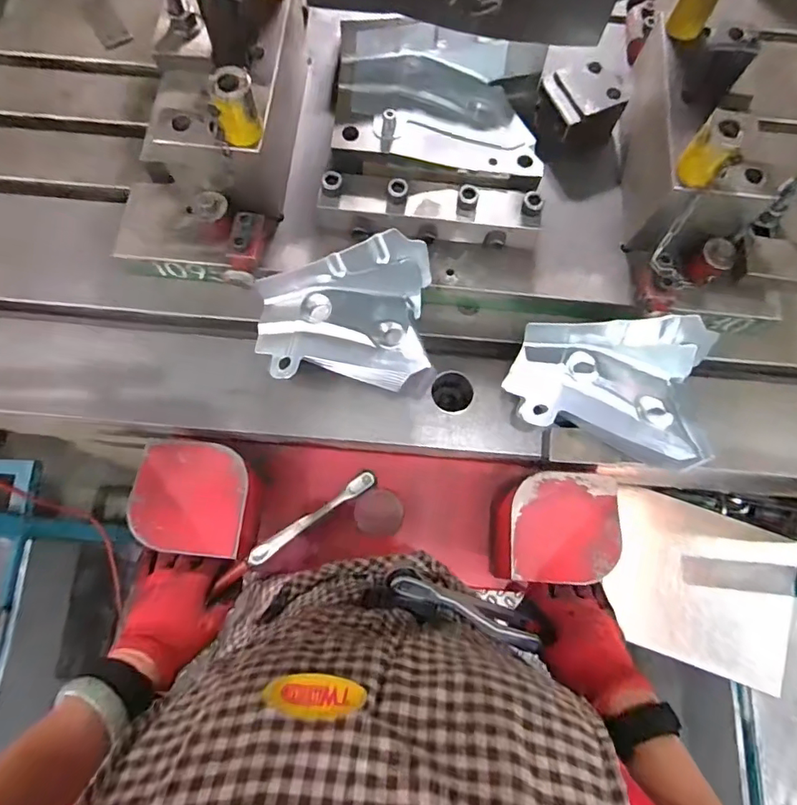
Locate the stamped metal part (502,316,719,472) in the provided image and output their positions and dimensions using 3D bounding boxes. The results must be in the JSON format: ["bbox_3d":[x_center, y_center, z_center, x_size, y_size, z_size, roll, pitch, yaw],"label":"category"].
[{"bbox_3d":[0.235,-0.020,0.549,0.208,0.066,0.150,11,74,1],"label":"stamped metal part"}]

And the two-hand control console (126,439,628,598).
[{"bbox_3d":[-0.020,0.117,0.565,0.496,0.096,0.131,5,74,-2],"label":"two-hand control console"}]

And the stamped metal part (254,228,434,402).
[{"bbox_3d":[-0.063,-0.099,0.566,0.200,0.106,0.151,6,74,0],"label":"stamped metal part"}]

